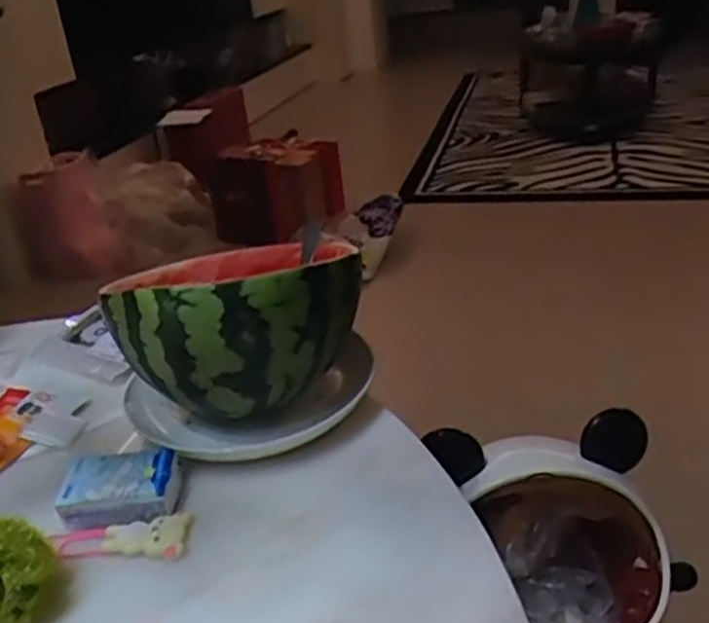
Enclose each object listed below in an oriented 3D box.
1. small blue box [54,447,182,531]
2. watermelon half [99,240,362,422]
[{"bbox_3d":[-0.160,0.121,0.520,0.077,0.026,0.055,-7,27,-1],"label":"small blue box"},{"bbox_3d":[-0.089,-0.007,0.589,0.175,0.104,0.180,-11,27,-9],"label":"watermelon half"}]

